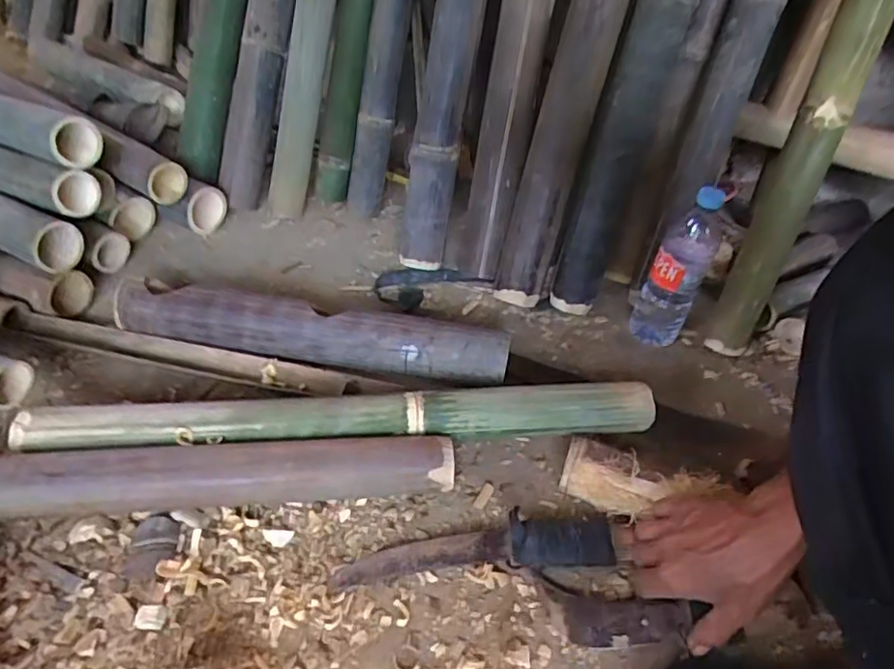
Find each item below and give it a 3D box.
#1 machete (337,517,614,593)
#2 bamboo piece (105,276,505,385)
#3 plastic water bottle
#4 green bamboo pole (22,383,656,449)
[{"bbox_3d":[0.029,0.204,0.574,0.268,0.028,0.056,-1,40,-9],"label":"machete"},{"bbox_3d":[-0.166,-0.002,0.729,0.472,0.066,0.054,9,40,3],"label":"bamboo piece"},{"bbox_3d":[0.316,-0.087,0.809,0.069,0.231,0.066,19,41,15],"label":"plastic water bottle"},{"bbox_3d":[-0.100,0.083,0.628,0.654,0.036,0.048,-1,40,-9],"label":"green bamboo pole"}]

